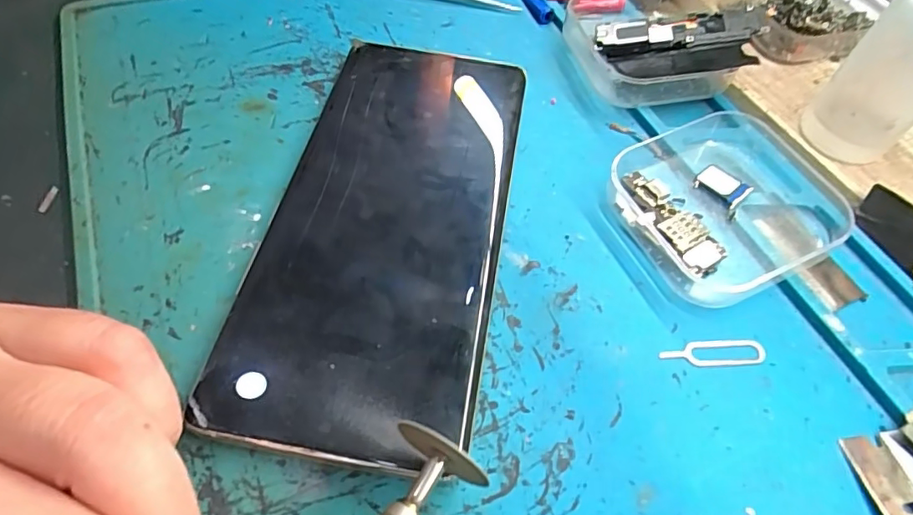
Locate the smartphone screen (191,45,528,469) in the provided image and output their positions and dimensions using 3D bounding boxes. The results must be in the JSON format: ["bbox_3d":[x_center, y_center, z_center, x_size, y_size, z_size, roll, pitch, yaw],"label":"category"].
[{"bbox_3d":[-0.022,-0.014,0.180,0.073,0.010,0.160,10,57,2],"label":"smartphone screen"}]

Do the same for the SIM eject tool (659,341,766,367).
[{"bbox_3d":[0.078,0.029,0.164,0.033,0.004,0.008,-1,66,-3],"label":"SIM eject tool"}]

